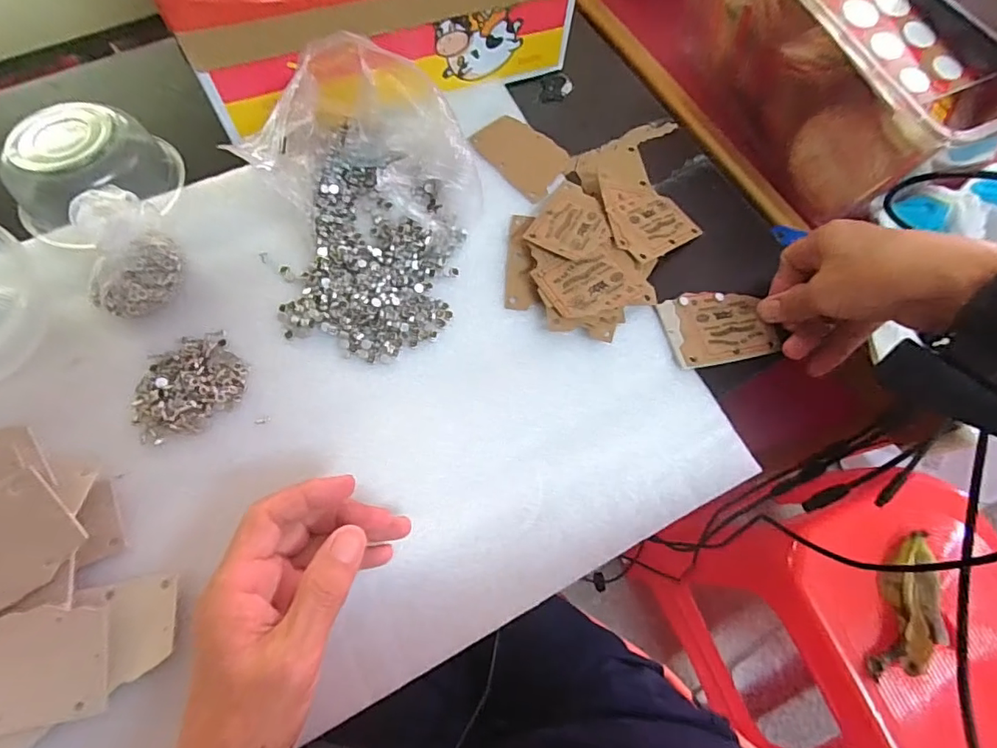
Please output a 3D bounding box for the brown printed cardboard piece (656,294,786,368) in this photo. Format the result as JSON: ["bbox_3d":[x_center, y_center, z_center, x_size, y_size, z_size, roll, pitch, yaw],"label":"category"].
[{"bbox_3d":[0.158,-0.035,0.381,0.081,0.010,0.055,-13,68,-8],"label":"brown printed cardboard piece"}]

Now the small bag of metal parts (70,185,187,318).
[{"bbox_3d":[-0.241,-0.076,0.338,0.058,0.052,0.065,-31,76,-13],"label":"small bag of metal parts"}]

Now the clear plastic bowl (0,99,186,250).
[{"bbox_3d":[-0.279,-0.139,0.368,0.093,0.058,0.089,1,70,-4],"label":"clear plastic bowl"}]

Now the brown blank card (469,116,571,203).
[{"bbox_3d":[0.020,-0.175,0.419,0.051,0.005,0.074,-41,81,-9],"label":"brown blank card"}]

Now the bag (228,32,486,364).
[{"bbox_3d":[-0.082,-0.110,0.342,0.131,0.098,0.181,8,71,-1],"label":"bag"}]

